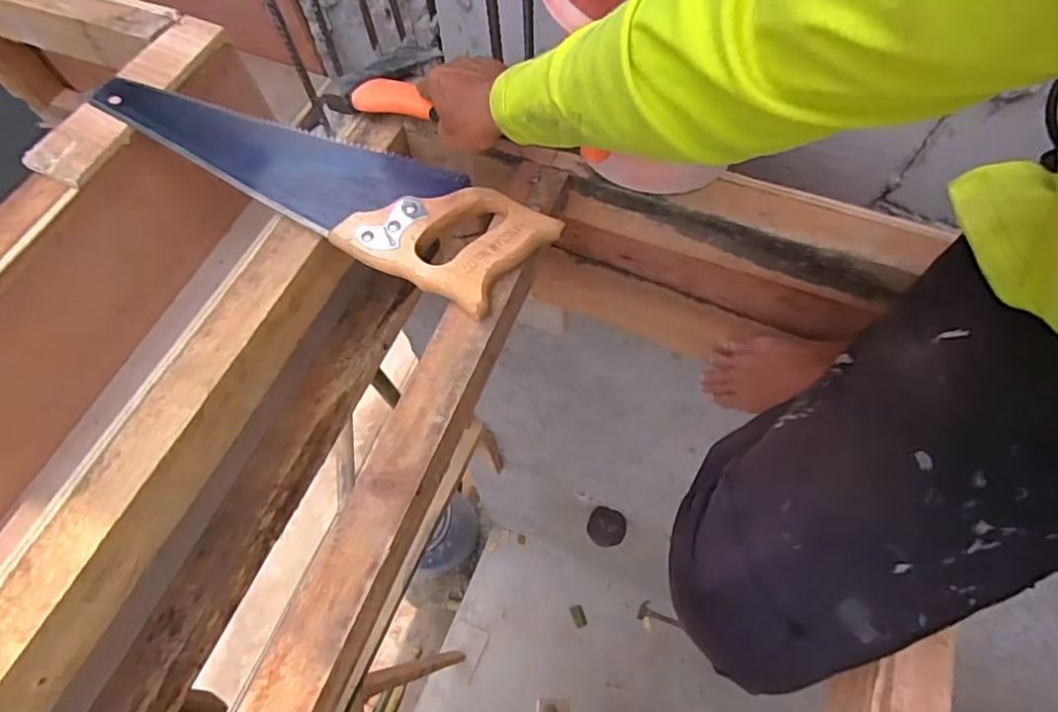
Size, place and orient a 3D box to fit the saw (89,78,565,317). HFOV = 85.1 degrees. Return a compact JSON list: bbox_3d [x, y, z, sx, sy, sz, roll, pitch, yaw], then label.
[{"bbox_3d":[-0.221,-0.195,0.573,0.508,0.027,0.117,30,69,15],"label":"saw"}]

